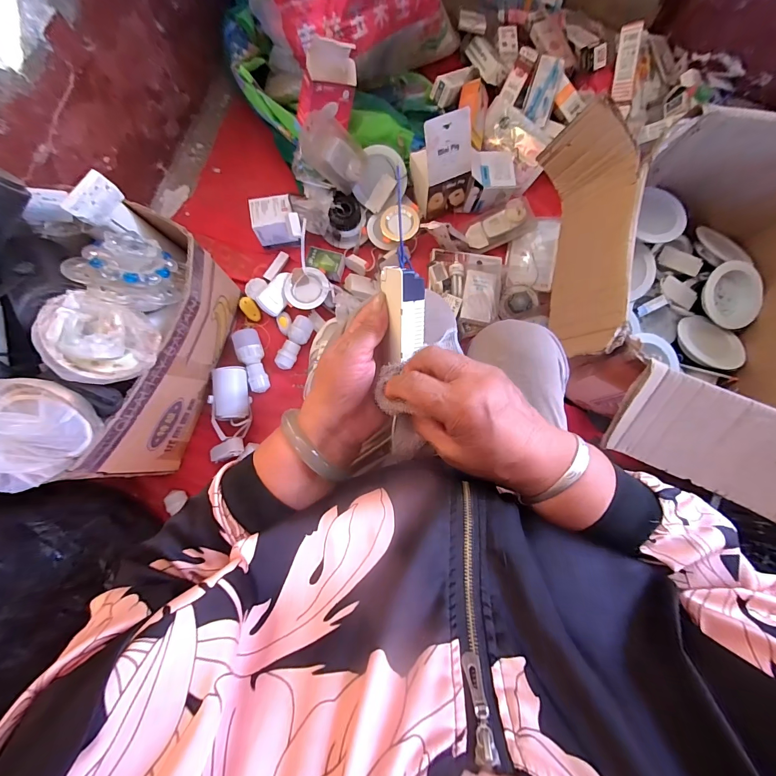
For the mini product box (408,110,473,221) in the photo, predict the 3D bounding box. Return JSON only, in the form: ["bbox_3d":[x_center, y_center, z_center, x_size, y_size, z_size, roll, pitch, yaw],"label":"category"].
[{"bbox_3d":[0.128,-0.503,0.812,0.121,0.196,0.105,-15,82,-5],"label":"mini product box"}]

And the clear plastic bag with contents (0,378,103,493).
[{"bbox_3d":[-0.490,0.065,0.463,0.102,0.123,0.169,43,82,4],"label":"clear plastic bag with contents"}]

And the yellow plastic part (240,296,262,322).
[{"bbox_3d":[-0.319,-0.184,0.835,0.034,0.005,0.060,-40,111,-9],"label":"yellow plastic part"}]

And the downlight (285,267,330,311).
[{"bbox_3d":[-0.188,-0.230,0.841,0.098,0.037,0.094,0,81,-3],"label":"downlight"}]

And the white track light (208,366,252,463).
[{"bbox_3d":[-0.341,0.052,0.776,0.073,0.059,0.196,-5,81,-3],"label":"white track light"}]

